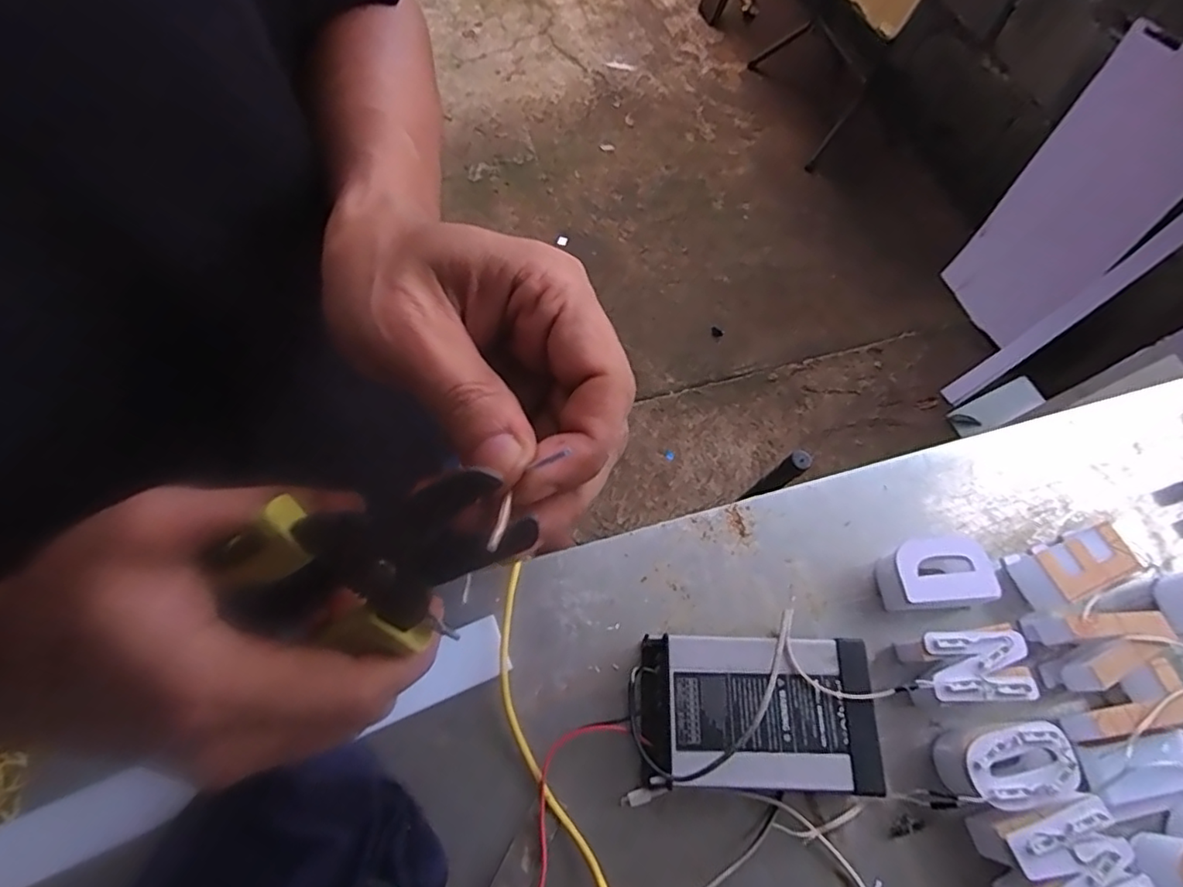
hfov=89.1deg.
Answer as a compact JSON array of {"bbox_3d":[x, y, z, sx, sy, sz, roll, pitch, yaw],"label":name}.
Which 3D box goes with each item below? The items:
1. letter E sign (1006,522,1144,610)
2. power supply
[{"bbox_3d":[0.433,0.111,0.543,0.087,0.050,0.053,-18,67,-8],"label":"letter E sign"},{"bbox_3d":[0.130,0.218,0.488,0.189,0.049,0.113,1,65,1],"label":"power supply"}]

